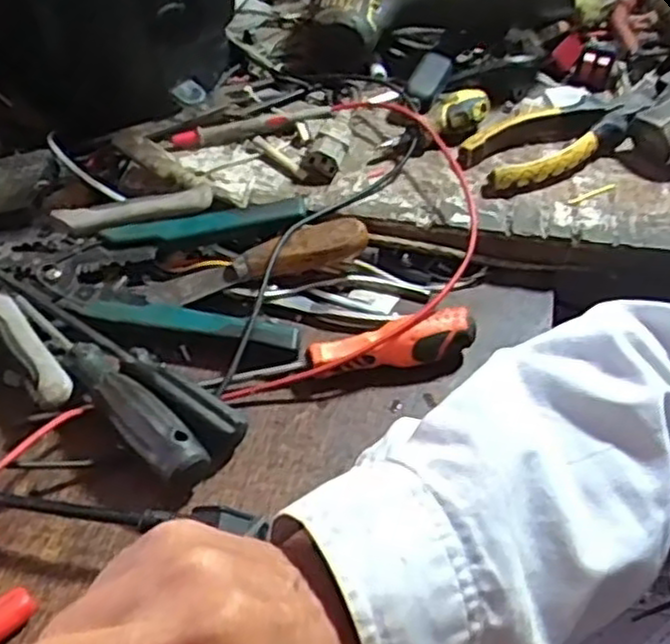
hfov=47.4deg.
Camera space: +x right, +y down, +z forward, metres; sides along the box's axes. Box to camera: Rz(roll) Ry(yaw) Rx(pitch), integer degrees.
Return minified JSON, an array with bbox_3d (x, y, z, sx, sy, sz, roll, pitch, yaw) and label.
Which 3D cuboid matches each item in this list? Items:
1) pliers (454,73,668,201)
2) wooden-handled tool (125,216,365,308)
[{"bbox_3d":[0.162,-0.130,0.523,0.160,0.022,0.063,-19,50,-18],"label":"pliers"},{"bbox_3d":[-0.048,-0.039,0.453,0.135,0.019,0.028,-15,49,-14],"label":"wooden-handled tool"}]

